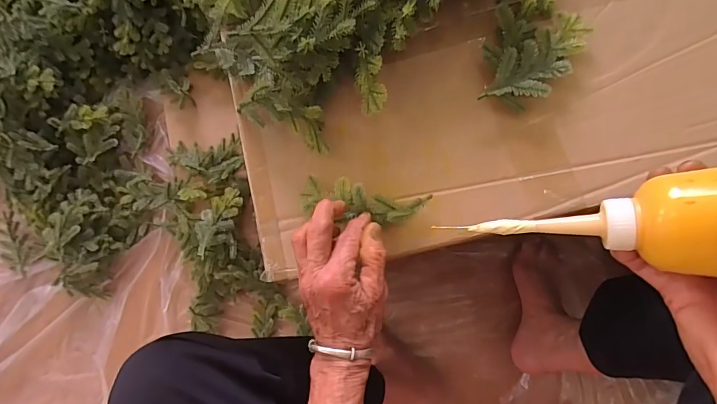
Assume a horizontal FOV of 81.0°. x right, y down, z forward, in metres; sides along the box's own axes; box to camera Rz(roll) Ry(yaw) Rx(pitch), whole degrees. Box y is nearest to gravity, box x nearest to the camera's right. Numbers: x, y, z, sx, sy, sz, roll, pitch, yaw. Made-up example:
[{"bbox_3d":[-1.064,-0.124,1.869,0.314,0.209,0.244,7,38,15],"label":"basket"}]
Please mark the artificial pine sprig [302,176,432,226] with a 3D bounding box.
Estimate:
[{"bbox_3d":[0.004,-0.001,0.394,0.117,0.026,0.034,10,85,13],"label":"artificial pine sprig"}]

